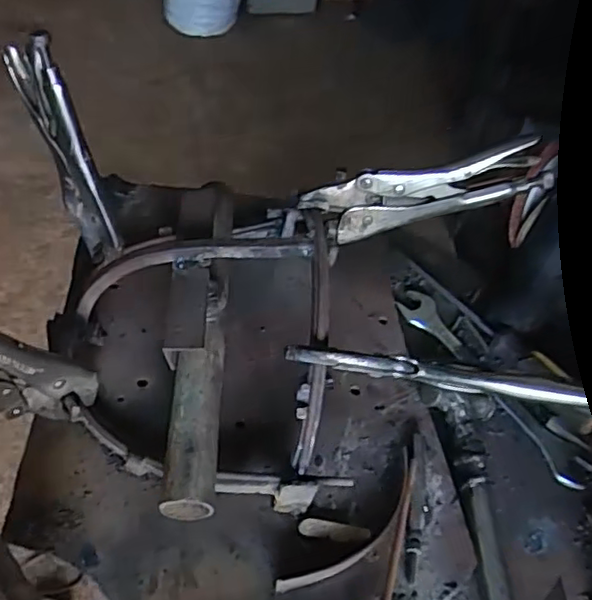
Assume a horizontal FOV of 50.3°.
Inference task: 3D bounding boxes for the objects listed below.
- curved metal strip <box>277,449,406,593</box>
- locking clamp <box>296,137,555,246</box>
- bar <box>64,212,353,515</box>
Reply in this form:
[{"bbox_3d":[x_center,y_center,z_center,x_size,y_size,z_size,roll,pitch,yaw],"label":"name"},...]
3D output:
[{"bbox_3d":[0.042,0.151,0.417,0.132,0.014,0.029,-37,64,-28],"label":"curved metal strip"},{"bbox_3d":[0.094,-0.077,0.451,0.175,0.041,0.022,-13,54,2],"label":"locking clamp"},{"bbox_3d":[-0.063,0.044,0.419,0.175,0.110,0.166,-3,52,-10],"label":"bar"}]

